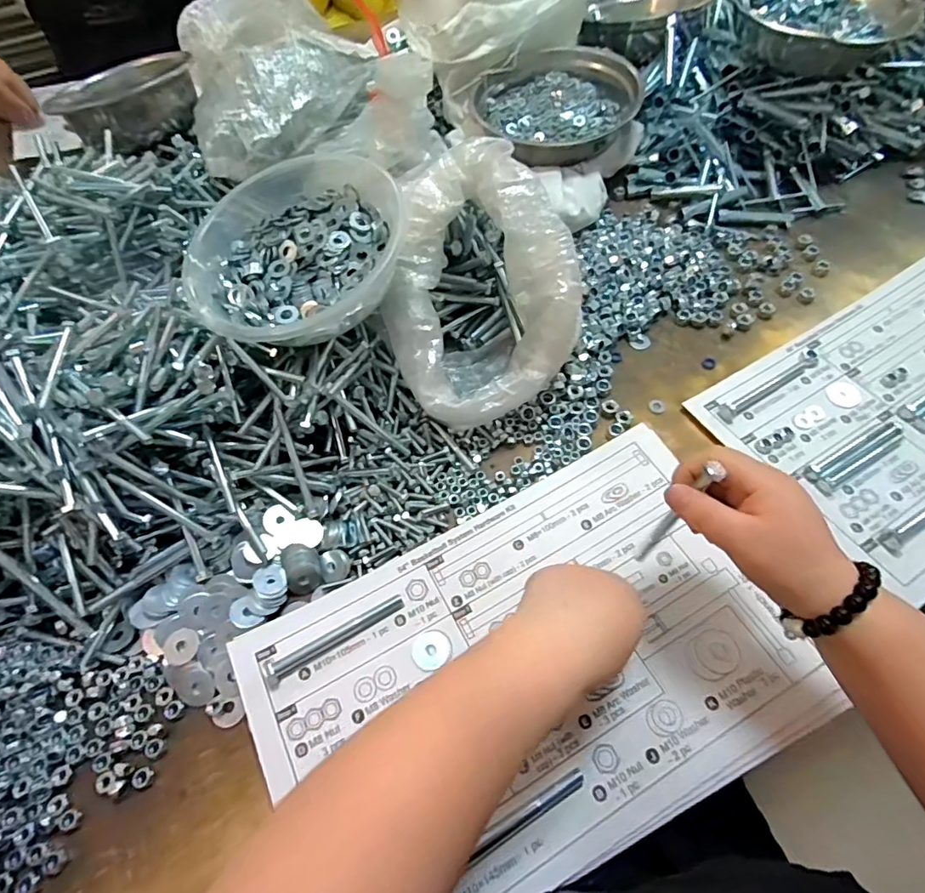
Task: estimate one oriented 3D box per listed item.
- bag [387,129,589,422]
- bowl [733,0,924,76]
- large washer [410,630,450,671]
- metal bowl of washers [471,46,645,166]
[{"bbox_3d":[0.010,-0.137,0.475,0.163,0.164,0.200,-20,62,-8],"label":"bag"},{"bbox_3d":[0.446,-0.558,0.653,0.211,0.065,0.211,-2,59,3],"label":"bowl"},{"bbox_3d":[-0.023,0.154,0.390,0.029,0.004,0.027,-2,59,3],"label":"large washer"},{"bbox_3d":[0.122,-0.457,0.683,0.215,0.057,0.185,2,61,4],"label":"metal bowl of washers"}]

